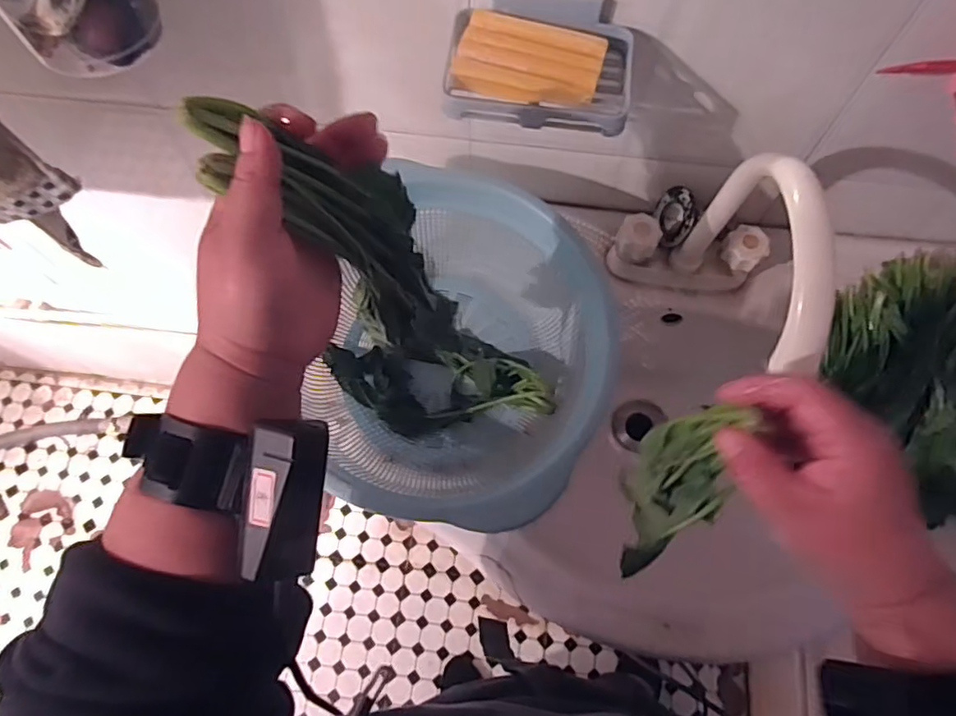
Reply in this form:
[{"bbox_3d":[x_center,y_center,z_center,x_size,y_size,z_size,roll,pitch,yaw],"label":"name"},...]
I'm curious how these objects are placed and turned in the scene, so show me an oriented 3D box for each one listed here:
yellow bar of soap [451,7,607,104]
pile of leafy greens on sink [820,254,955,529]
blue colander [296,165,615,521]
[{"bbox_3d":[0.036,-0.205,0.411,0.096,0.021,0.053,14,68,5],"label":"yellow bar of soap"},{"bbox_3d":[0.417,0.024,0.529,0.159,0.081,0.235,3,68,1],"label":"pile of leafy greens on sink"},{"bbox_3d":[-0.016,0.008,0.519,0.257,0.130,0.264,39,73,14],"label":"blue colander"}]

